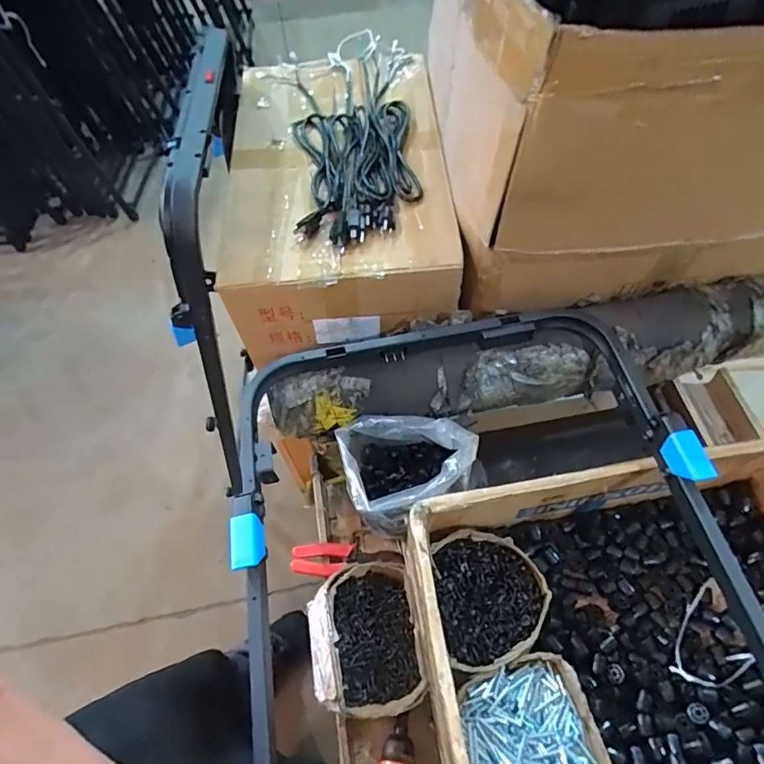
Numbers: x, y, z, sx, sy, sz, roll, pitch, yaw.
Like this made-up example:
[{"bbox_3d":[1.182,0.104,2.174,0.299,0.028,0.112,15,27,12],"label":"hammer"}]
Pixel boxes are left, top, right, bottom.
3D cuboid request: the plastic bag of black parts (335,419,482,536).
[{"bbox_3d":[0.035,0.126,0.697,0.177,0.121,0.128,-4,59,1],"label":"plastic bag of black parts"}]

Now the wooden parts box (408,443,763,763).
[{"bbox_3d":[0.325,0.289,0.586,0.533,0.165,0.340,-11,59,-3],"label":"wooden parts box"}]

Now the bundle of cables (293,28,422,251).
[{"bbox_3d":[-0.048,-0.400,0.819,0.197,0.029,0.470,-4,59,1],"label":"bundle of cables"}]

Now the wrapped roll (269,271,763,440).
[{"bbox_3d":[0.260,-0.043,0.719,0.849,0.120,0.132,-11,59,-3],"label":"wrapped roll"}]

